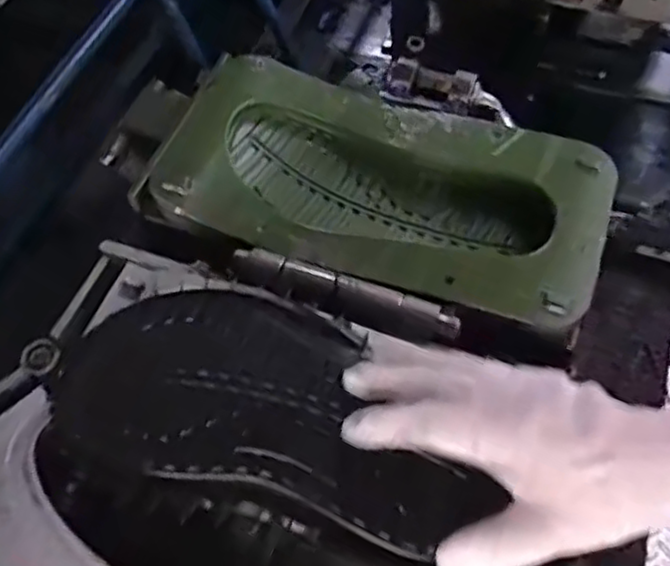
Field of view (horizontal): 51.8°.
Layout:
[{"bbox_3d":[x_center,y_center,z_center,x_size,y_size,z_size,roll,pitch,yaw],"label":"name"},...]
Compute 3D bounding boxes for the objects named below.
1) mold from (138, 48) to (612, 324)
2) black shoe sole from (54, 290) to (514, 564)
[{"bbox_3d":[0.034,-0.071,0.528,0.323,0.051,0.164,18,61,13],"label":"mold"},{"bbox_3d":[-0.039,0.073,0.400,0.257,0.022,0.120,20,62,18],"label":"black shoe sole"}]

